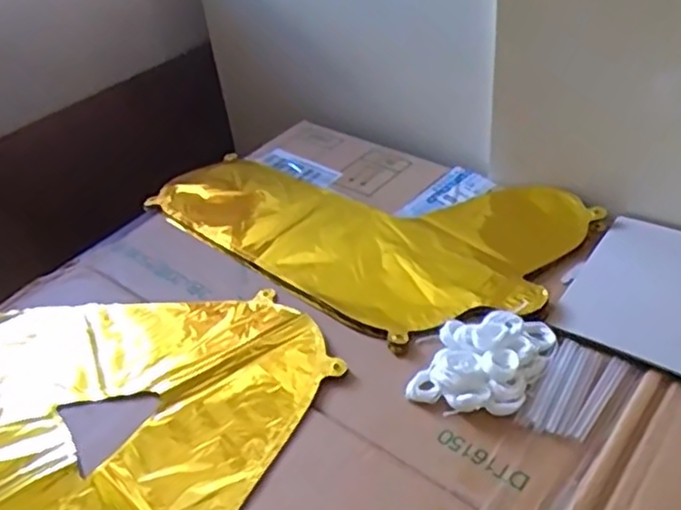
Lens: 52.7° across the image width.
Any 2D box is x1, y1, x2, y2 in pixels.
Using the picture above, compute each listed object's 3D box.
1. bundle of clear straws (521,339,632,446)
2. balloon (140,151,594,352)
[{"bbox_3d":[0.163,0.093,0.474,0.046,0.007,0.083,22,47,29],"label":"bundle of clear straws"},{"bbox_3d":[0.015,-0.041,0.660,0.390,0.026,0.230,27,49,33],"label":"balloon"}]

